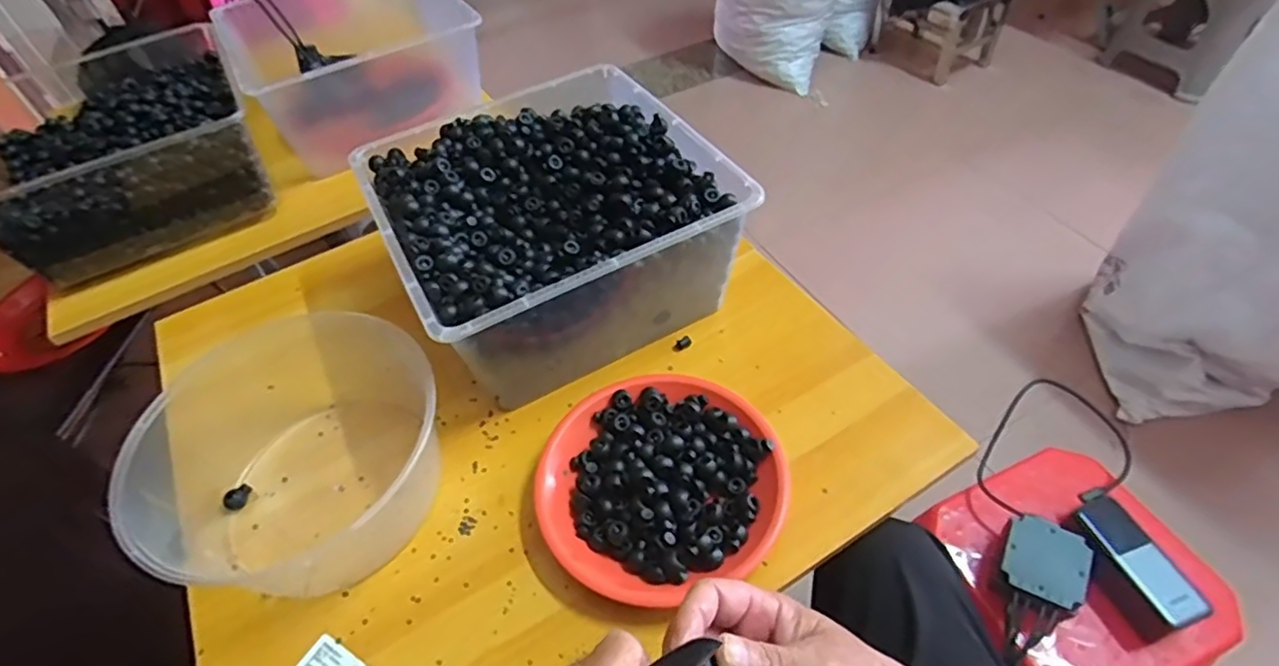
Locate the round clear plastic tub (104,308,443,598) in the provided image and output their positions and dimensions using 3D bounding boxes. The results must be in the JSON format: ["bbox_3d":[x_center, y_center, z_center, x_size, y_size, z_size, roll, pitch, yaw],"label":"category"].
[{"bbox_3d":[-0.288,0.100,0.533,0.234,0.107,0.221,-3,49,3],"label":"round clear plastic tub"}]

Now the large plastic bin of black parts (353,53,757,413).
[{"bbox_3d":[-0.086,-0.106,0.643,0.298,0.129,0.290,-25,52,-16],"label":"large plastic bin of black parts"}]

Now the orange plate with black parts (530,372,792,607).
[{"bbox_3d":[0.014,0.115,0.524,0.194,0.025,0.186,-3,49,3],"label":"orange plate with black parts"}]

